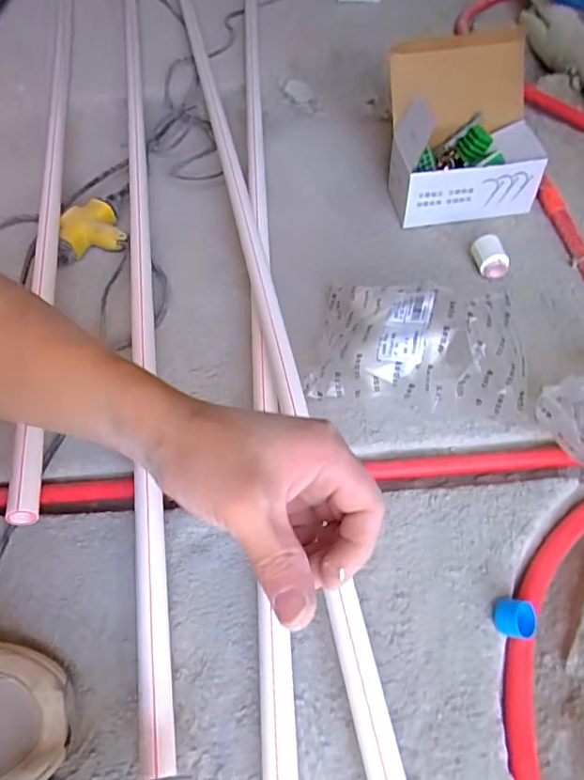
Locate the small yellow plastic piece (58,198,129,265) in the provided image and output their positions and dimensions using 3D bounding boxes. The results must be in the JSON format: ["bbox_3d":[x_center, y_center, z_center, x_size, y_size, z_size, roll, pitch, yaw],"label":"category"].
[{"bbox_3d":[-0.280,-0.219,0.731,0.099,0.044,0.087,-15,54,-6],"label":"small yellow plastic piece"}]

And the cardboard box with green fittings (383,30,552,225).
[{"bbox_3d":[0.225,-0.350,0.722,0.193,0.168,0.171,-9,54,-2],"label":"cardboard box with green fittings"}]

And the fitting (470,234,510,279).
[{"bbox_3d":[0.248,-0.167,0.669,0.033,0.033,0.049,-11,54,-4],"label":"fitting"}]

